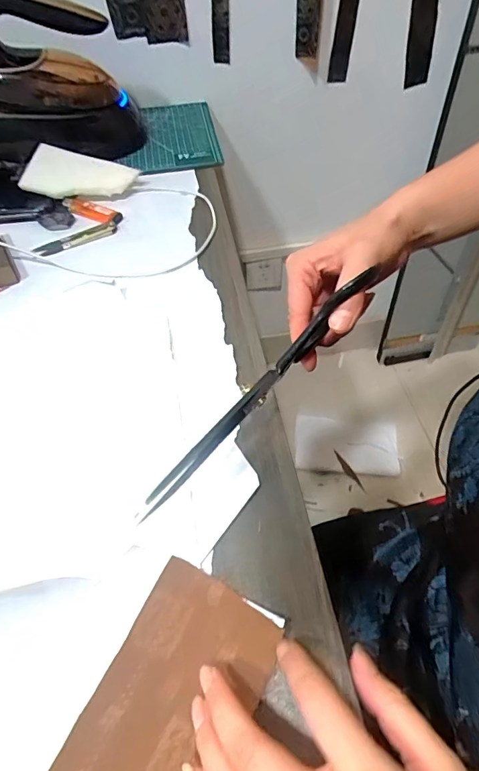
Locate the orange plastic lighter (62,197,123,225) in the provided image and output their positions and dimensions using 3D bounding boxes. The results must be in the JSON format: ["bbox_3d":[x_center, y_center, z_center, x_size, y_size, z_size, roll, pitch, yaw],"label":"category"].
[{"bbox_3d":[-0.187,-0.221,0.558,0.085,0.014,0.019,24,58,19],"label":"orange plastic lighter"}]

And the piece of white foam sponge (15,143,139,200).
[{"bbox_3d":[-0.205,-0.268,0.566,0.130,0.013,0.059,9,81,-12],"label":"piece of white foam sponge"}]

